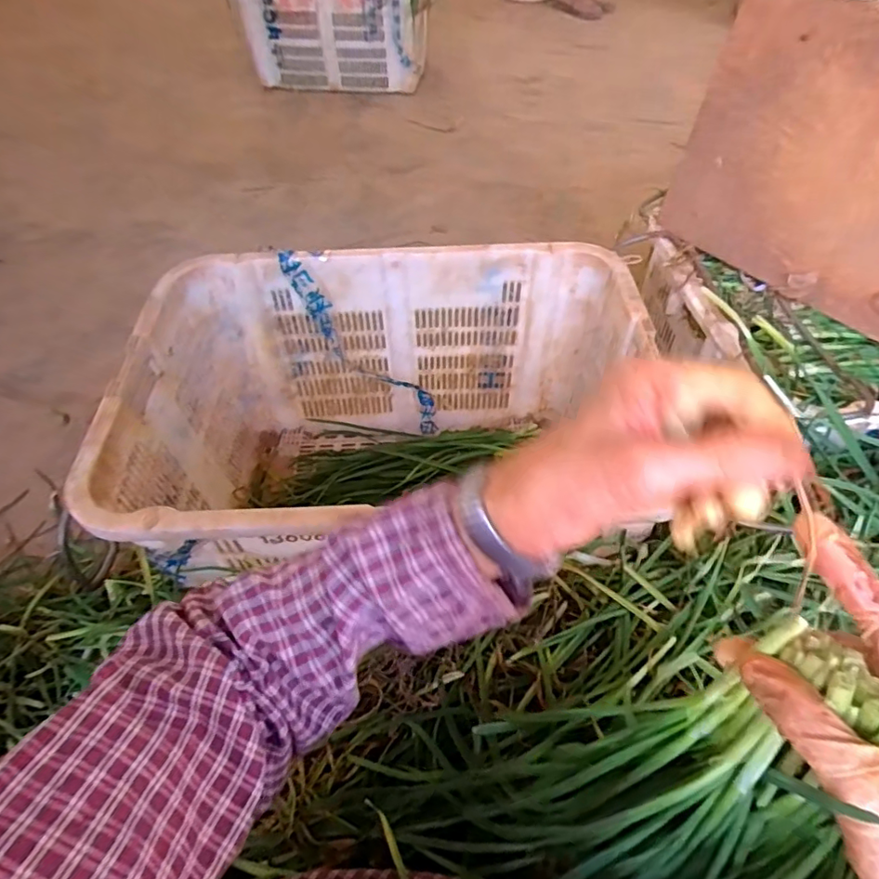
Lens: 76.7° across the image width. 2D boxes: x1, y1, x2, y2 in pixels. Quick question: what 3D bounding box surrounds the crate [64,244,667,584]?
[{"bbox_3d":[-0.061,0.004,0.829,0.649,0.366,0.463,-2,53,-2],"label":"crate"}]

